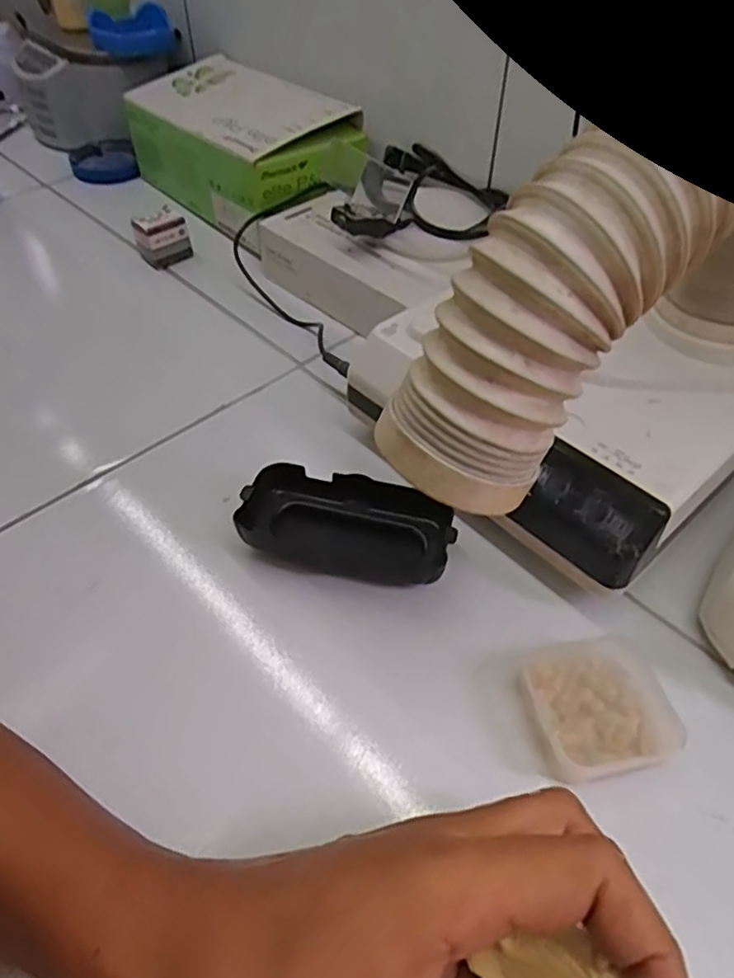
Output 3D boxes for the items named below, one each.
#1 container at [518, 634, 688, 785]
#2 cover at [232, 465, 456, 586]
[{"bbox_3d":[0.100,0.094,0.284,0.063,0.019,0.059,-8,49,-9],"label":"container"},{"bbox_3d":[-0.010,0.020,0.348,0.108,0.029,0.052,11,49,7],"label":"cover"}]

